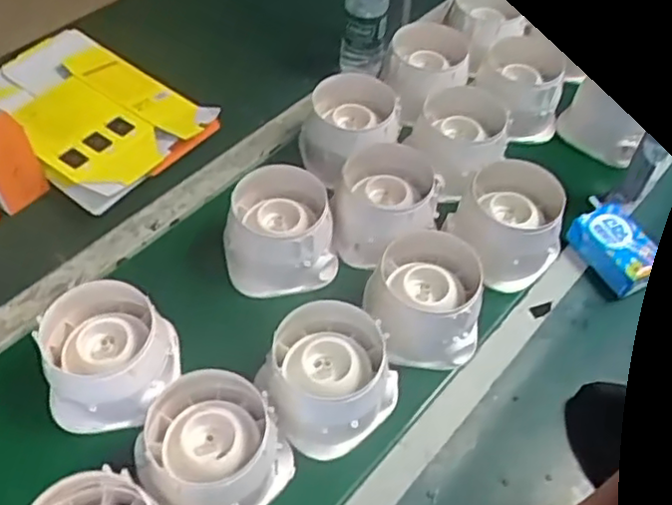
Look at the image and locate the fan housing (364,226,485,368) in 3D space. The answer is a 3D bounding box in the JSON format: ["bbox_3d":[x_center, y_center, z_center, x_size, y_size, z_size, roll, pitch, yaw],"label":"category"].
[{"bbox_3d":[0.105,0.050,0.791,0.124,0.088,0.132,1,52,-1],"label":"fan housing"}]

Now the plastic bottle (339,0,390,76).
[{"bbox_3d":[0.046,-0.367,1.024,0.069,0.227,0.056,3,51,-1],"label":"plastic bottle"}]

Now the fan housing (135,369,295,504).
[{"bbox_3d":[-0.125,0.189,0.674,0.129,0.091,0.137,1,52,-1],"label":"fan housing"}]

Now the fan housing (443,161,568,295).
[{"bbox_3d":[0.214,-0.035,0.855,0.127,0.093,0.136,2,51,-2],"label":"fan housing"}]

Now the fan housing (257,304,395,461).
[{"bbox_3d":[-0.008,0.127,0.727,0.128,0.096,0.126,-19,55,-17],"label":"fan housing"}]

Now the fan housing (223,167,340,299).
[{"bbox_3d":[-0.069,-0.028,0.844,0.127,0.100,0.126,-6,52,-7],"label":"fan housing"}]

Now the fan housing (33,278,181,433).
[{"bbox_3d":[-0.241,0.107,0.734,0.134,0.088,0.127,1,52,-1],"label":"fan housing"}]

